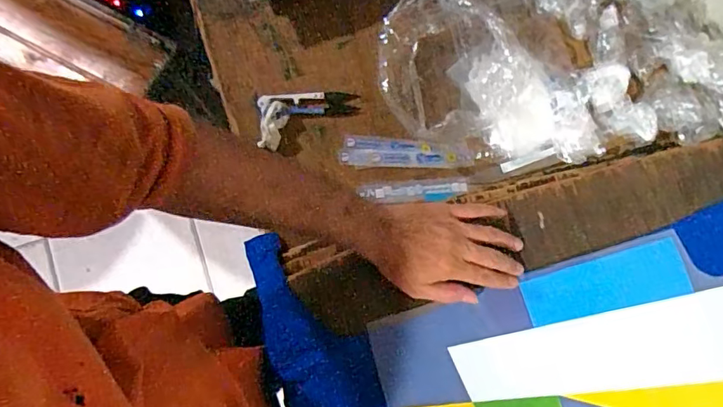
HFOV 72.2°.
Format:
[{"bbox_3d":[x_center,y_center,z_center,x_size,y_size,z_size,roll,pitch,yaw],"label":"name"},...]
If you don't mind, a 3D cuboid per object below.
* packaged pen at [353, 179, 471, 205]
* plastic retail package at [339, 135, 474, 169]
[{"bbox_3d":[0.063,-0.015,0.602,0.132,0.007,0.024,-4,78,-1],"label":"packaged pen"},{"bbox_3d":[0.055,-0.063,0.608,0.159,0.010,0.038,-1,78,0],"label":"plastic retail package"}]

